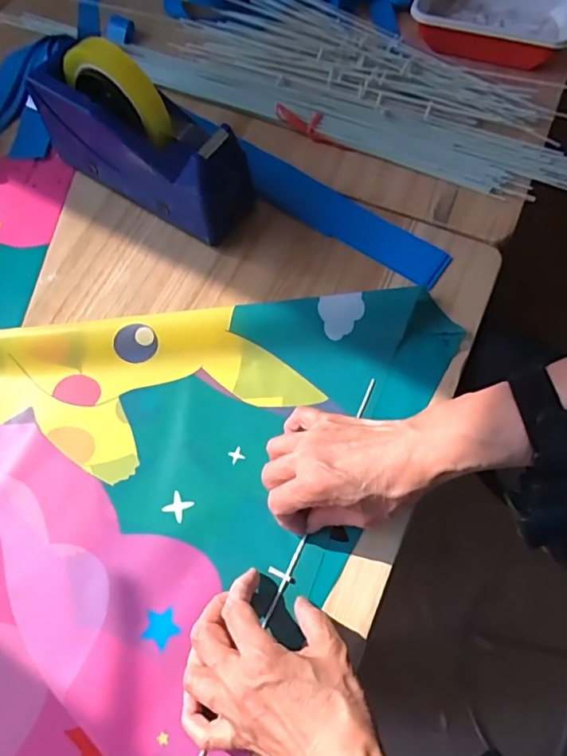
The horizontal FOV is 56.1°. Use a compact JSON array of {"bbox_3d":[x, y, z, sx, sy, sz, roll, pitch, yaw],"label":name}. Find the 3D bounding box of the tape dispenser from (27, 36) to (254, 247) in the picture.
[{"bbox_3d":[-0.127,-0.220,0.484,0.217,0.120,0.072,32,73,15],"label":"tape dispenser"}]

